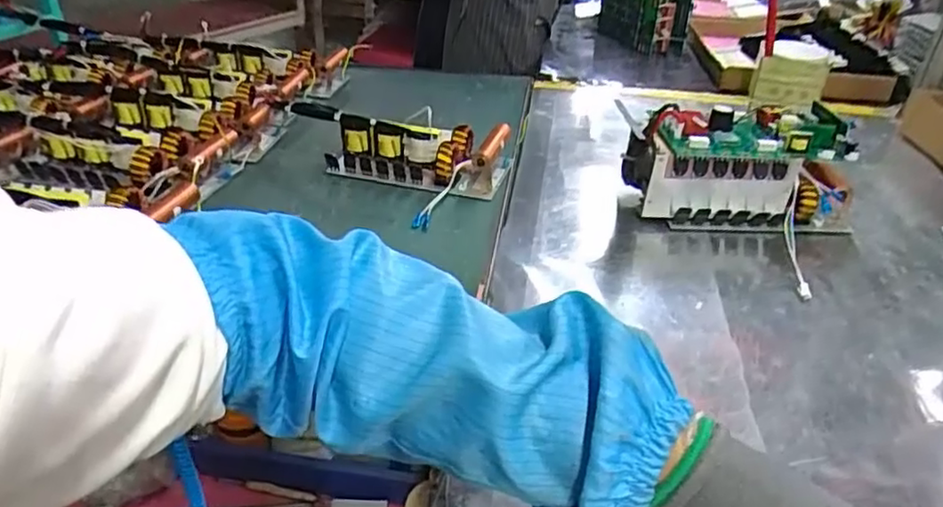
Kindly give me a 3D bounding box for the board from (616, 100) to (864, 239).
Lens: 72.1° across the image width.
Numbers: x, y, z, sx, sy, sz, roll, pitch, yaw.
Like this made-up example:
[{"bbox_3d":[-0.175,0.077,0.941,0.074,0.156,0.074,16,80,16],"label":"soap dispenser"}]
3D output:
[{"bbox_3d":[0.317,-0.098,0.765,0.250,0.124,0.129,-4,32,-13],"label":"board"}]

